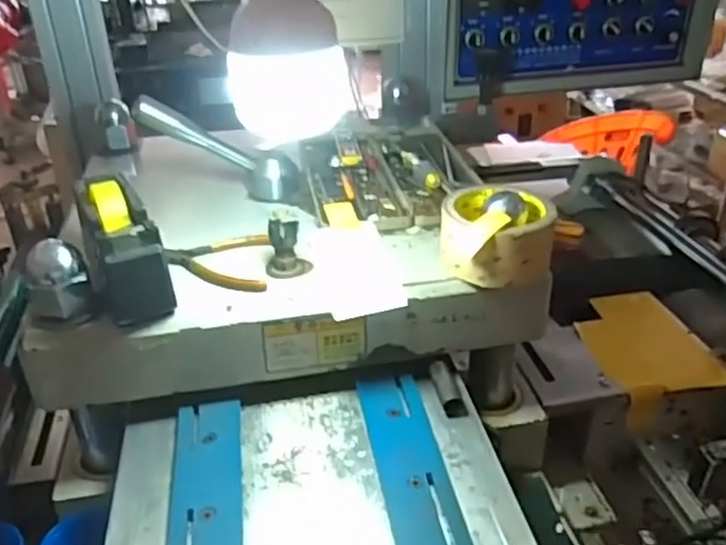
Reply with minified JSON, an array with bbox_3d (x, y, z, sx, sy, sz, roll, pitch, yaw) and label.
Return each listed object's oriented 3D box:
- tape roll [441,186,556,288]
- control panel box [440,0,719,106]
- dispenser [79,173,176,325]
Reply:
[{"bbox_3d":[0.114,-0.032,0.588,0.093,0.056,0.086,2,30,6],"label":"tape roll"},{"bbox_3d":[0.331,-0.418,0.971,0.421,0.325,0.080,-10,31,-15],"label":"control panel box"},{"bbox_3d":[-0.193,-0.017,0.545,0.058,0.086,0.117,-14,33,-21],"label":"dispenser"}]

